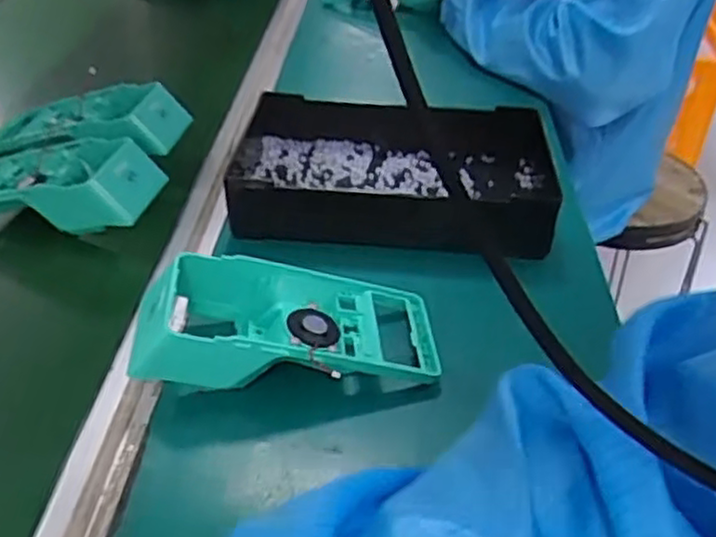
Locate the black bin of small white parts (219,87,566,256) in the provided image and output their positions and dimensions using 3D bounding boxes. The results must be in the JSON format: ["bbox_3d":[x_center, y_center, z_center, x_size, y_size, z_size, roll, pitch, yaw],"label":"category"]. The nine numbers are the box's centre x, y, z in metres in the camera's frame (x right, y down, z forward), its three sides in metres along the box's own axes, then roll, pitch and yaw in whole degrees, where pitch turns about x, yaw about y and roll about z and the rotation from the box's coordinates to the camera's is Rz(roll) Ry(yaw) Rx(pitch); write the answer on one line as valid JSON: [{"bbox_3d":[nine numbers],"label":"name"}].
[{"bbox_3d":[0.030,-0.082,0.619,0.271,0.056,0.163,2,40,2],"label":"black bin of small white parts"}]

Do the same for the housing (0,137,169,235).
[{"bbox_3d":[-0.258,-0.077,0.613,0.197,0.059,0.100,7,40,8],"label":"housing"}]

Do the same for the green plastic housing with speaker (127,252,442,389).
[{"bbox_3d":[-0.043,0.036,0.466,0.185,0.055,0.092,-2,40,-3],"label":"green plastic housing with speaker"}]

